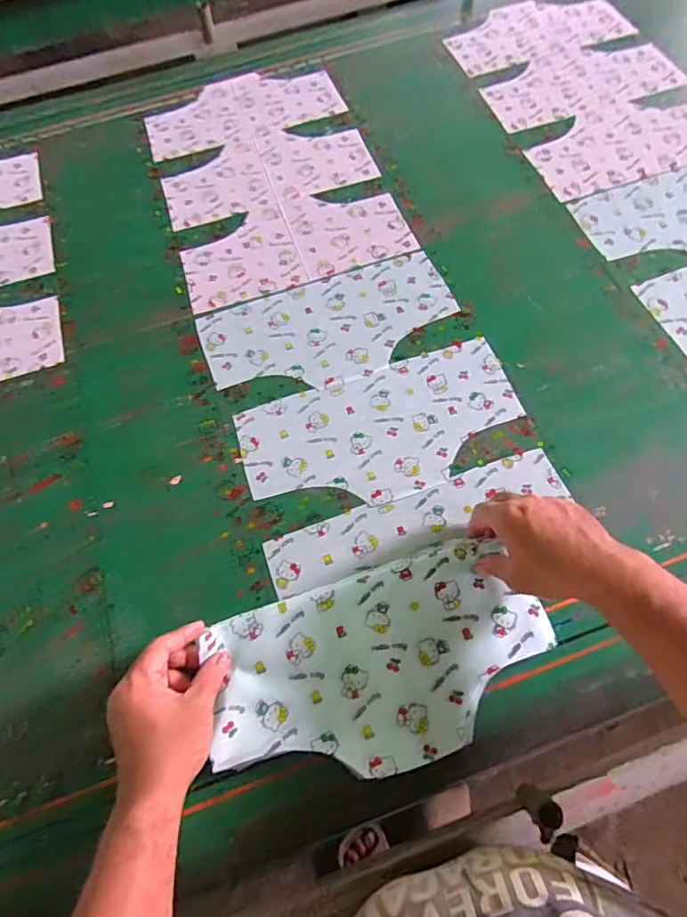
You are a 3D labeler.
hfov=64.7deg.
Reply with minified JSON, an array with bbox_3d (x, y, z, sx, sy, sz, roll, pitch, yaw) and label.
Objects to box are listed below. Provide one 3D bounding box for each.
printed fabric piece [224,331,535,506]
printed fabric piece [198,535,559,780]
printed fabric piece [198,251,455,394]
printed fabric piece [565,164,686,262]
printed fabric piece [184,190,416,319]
[{"bbox_3d":[0.047,-0.034,0.626,0.321,0.005,0.163,-19,61,-6],"label":"printed fabric piece"},{"bbox_3d":[0.037,0.190,0.507,0.308,0.015,0.171,-18,61,-6],"label":"printed fabric piece"},{"bbox_3d":[-0.015,-0.168,0.699,0.321,0.008,0.163,-18,61,-6],"label":"printed fabric piece"},{"bbox_3d":[0.492,-0.349,0.755,0.319,0.007,0.167,-20,61,-7],"label":"printed fabric piece"},{"bbox_3d":[-0.070,-0.309,0.775,0.318,0.009,0.161,-17,61,-6],"label":"printed fabric piece"}]

